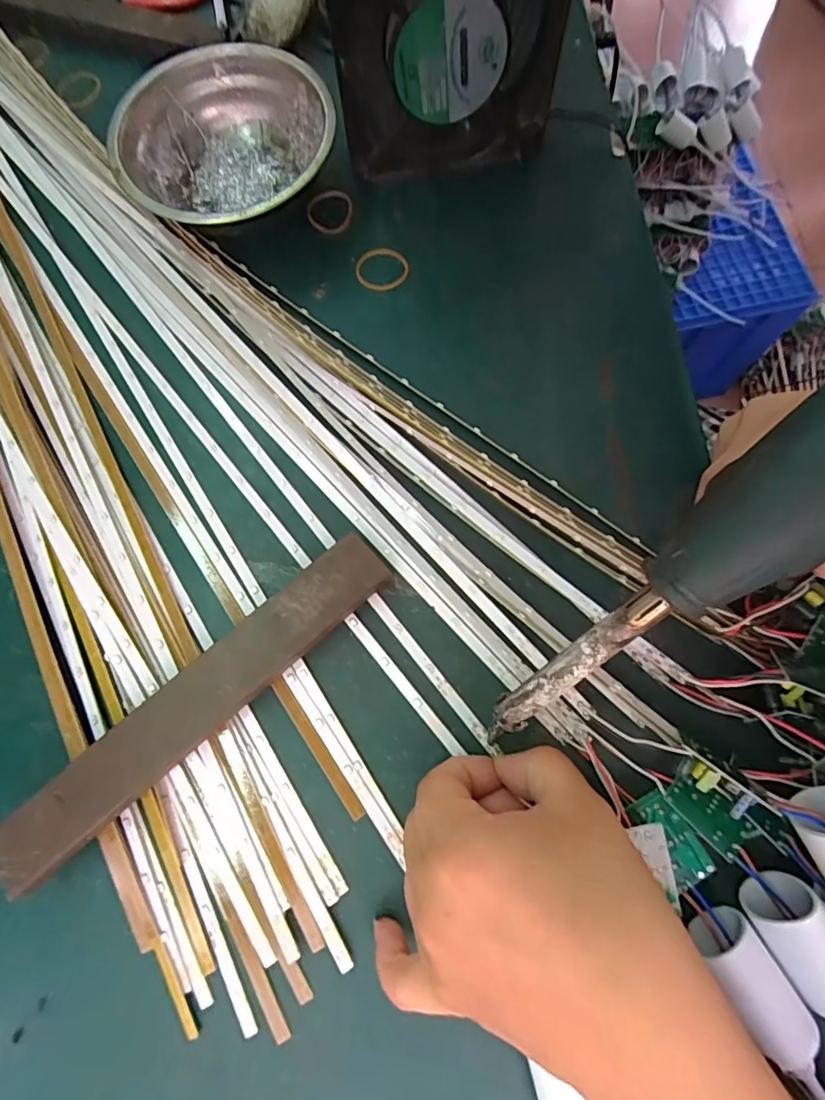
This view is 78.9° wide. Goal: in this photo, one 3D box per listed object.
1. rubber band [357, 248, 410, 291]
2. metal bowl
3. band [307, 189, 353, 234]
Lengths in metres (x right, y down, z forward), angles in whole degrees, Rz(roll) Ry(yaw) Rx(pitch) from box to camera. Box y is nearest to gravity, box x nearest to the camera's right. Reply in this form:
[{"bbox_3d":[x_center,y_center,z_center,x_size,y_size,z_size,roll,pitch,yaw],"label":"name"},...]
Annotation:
[{"bbox_3d":[-0.018,-0.172,0.306,0.032,0.004,0.026,-3,76,0],"label":"rubber band"},{"bbox_3d":[-0.107,-0.234,0.301,0.123,0.040,0.117,0,76,0],"label":"metal bowl"},{"bbox_3d":[-0.052,-0.213,0.314,0.028,0.004,0.028,-1,76,0],"label":"band"}]

